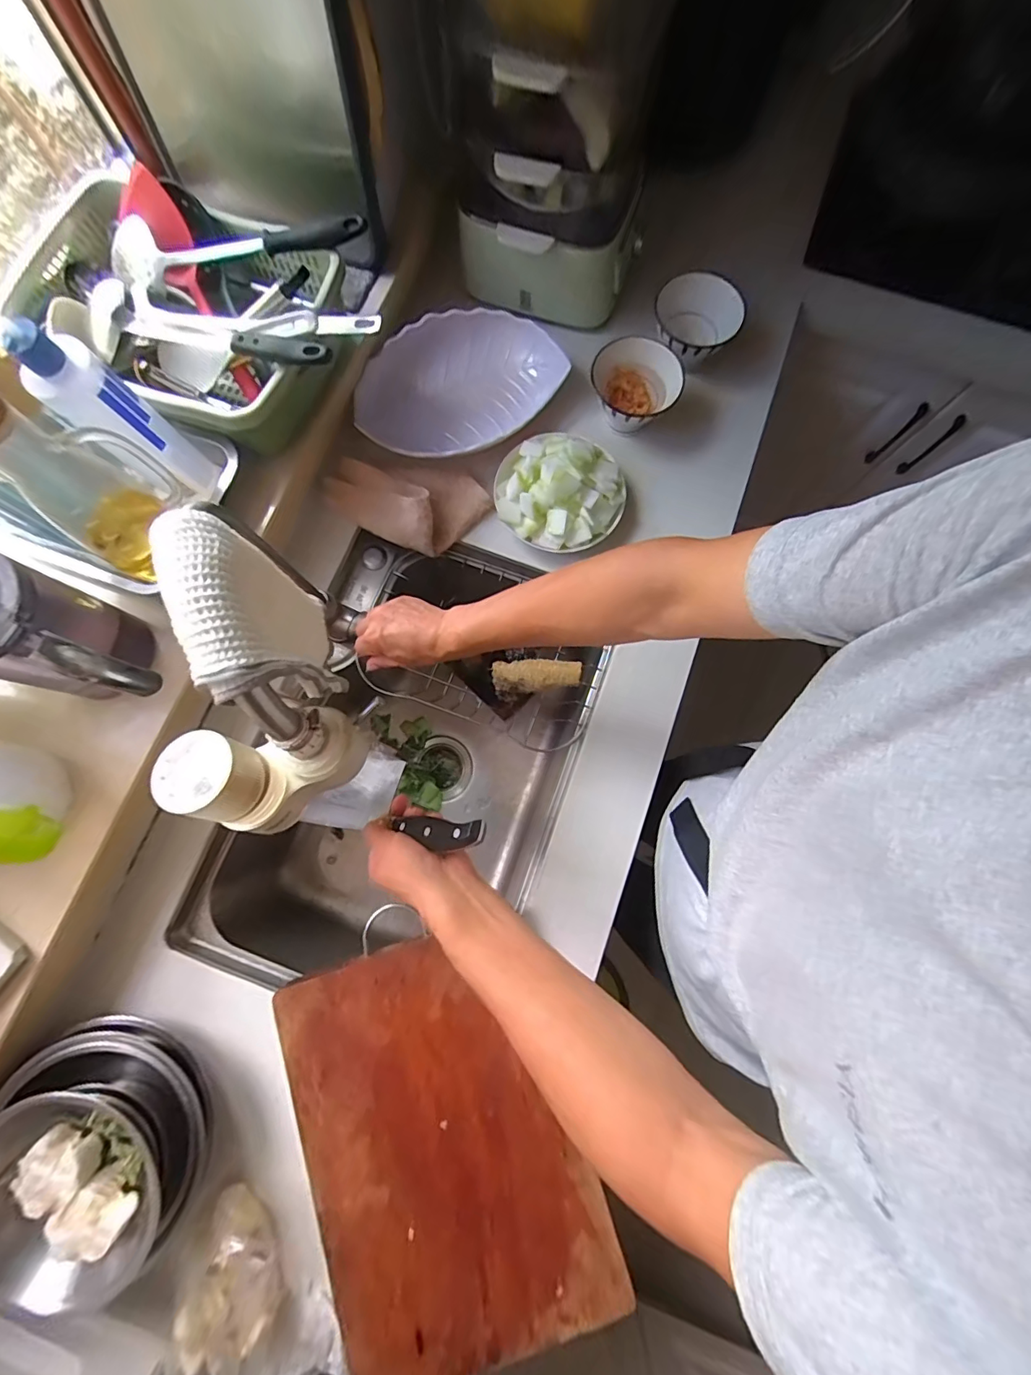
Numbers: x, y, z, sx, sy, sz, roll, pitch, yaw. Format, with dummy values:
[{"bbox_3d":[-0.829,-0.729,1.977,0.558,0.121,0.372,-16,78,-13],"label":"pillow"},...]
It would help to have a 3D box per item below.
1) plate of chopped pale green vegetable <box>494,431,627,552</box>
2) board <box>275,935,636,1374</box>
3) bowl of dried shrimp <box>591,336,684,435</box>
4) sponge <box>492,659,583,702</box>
[{"bbox_3d":[0.059,-0.264,0.649,0.168,0.067,0.159,0,79,-1],"label":"plate of chopped pale green vegetable"},{"bbox_3d":[-0.075,0.466,0.507,0.265,0.022,0.377,-18,79,-4],"label":"board"},{"bbox_3d":[0.164,-0.414,0.689,0.119,0.063,0.117,0,79,-1],"label":"bowl of dried shrimp"},{"bbox_3d":[0.030,-0.011,0.705,0.124,0.042,0.047,0,79,-1],"label":"sponge"}]

